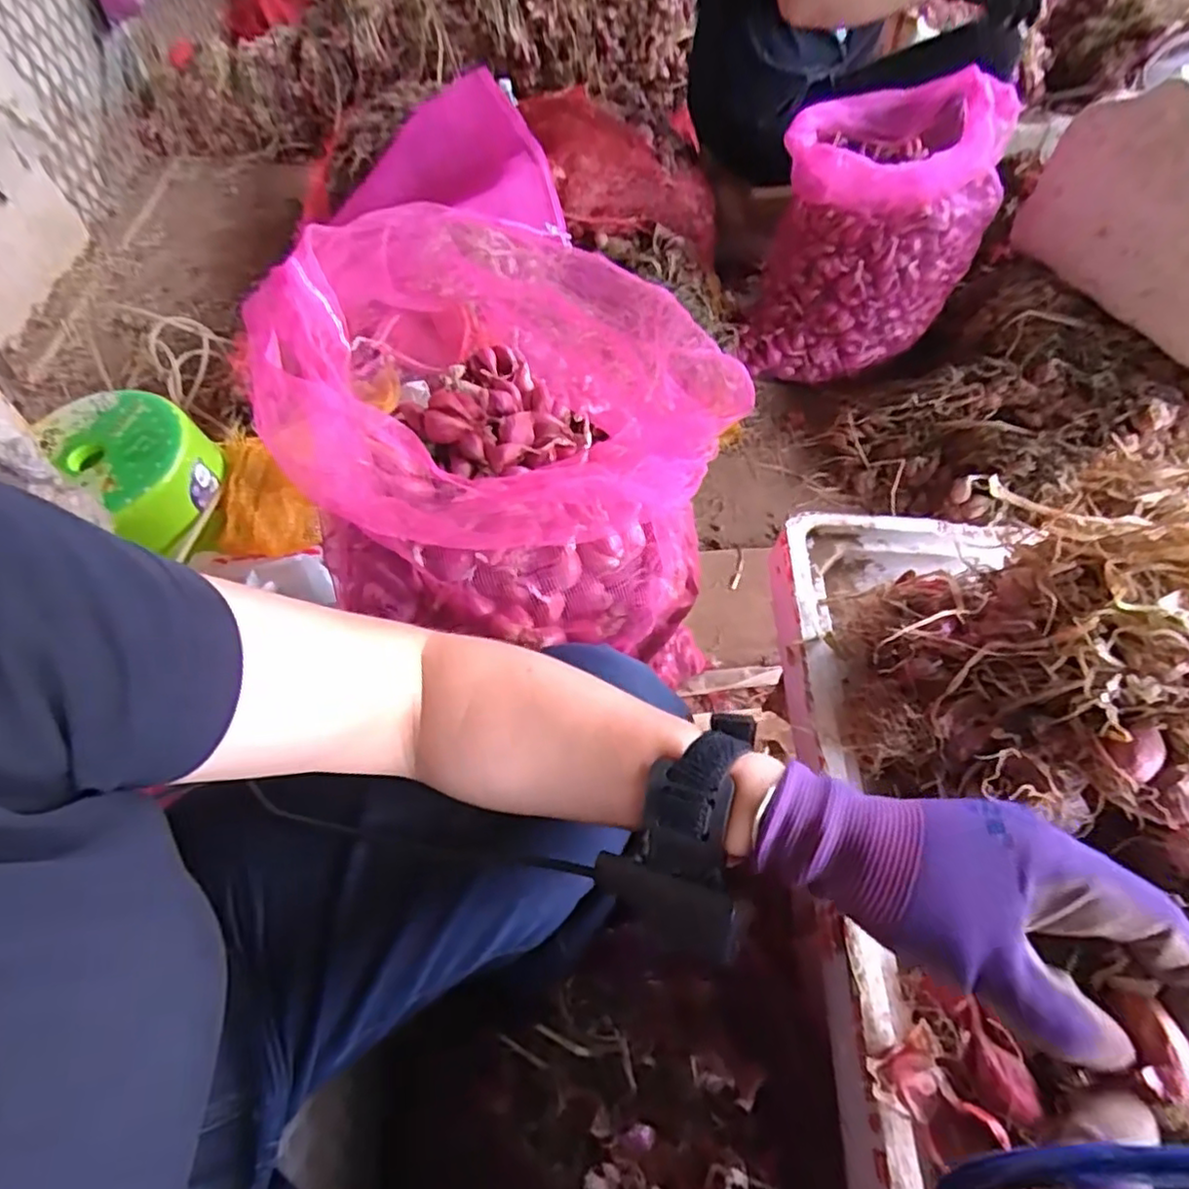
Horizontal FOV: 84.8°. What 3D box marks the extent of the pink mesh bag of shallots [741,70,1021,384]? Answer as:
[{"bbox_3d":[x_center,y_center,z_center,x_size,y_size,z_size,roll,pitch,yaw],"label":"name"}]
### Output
[{"bbox_3d":[0.498,-0.648,1.189,0.347,0.367,0.339,15,57,12],"label":"pink mesh bag of shallots"}]

